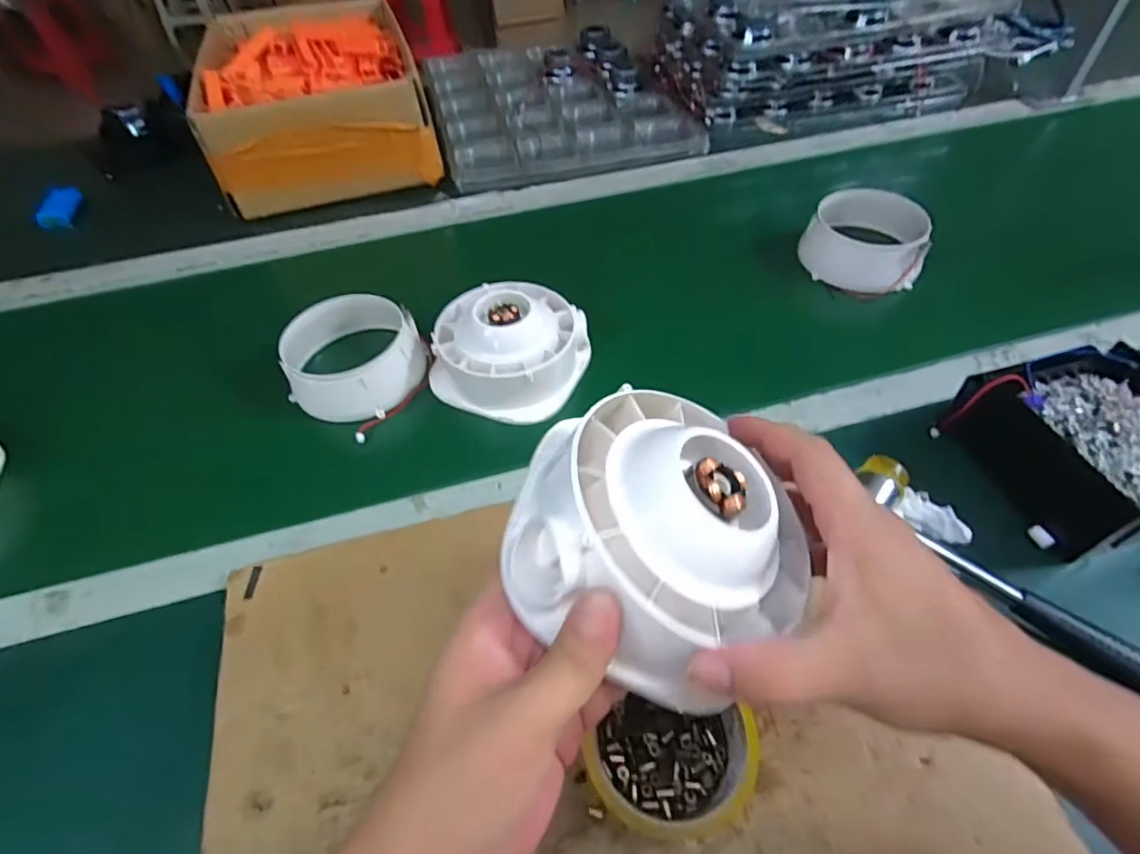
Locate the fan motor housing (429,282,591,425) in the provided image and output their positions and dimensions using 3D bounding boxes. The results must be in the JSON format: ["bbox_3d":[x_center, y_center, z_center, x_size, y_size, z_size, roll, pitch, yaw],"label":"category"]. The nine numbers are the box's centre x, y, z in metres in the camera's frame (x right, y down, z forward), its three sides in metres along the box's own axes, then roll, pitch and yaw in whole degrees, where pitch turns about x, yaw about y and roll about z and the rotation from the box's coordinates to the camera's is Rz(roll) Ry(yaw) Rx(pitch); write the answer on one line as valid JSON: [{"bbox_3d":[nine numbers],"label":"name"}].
[{"bbox_3d":[-0.059,-0.080,0.534,0.127,0.074,0.128,-1,51,2],"label":"fan motor housing"}]

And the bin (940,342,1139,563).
[{"bbox_3d":[0.383,0.011,0.421,0.143,0.067,0.139,-17,53,-11],"label":"bin"}]

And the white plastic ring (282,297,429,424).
[{"bbox_3d":[-0.203,-0.066,0.530,0.111,0.066,0.111,-1,51,2],"label":"white plastic ring"}]

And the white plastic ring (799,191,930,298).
[{"bbox_3d":[0.319,-0.203,0.615,0.119,0.067,0.119,-1,51,2],"label":"white plastic ring"}]

